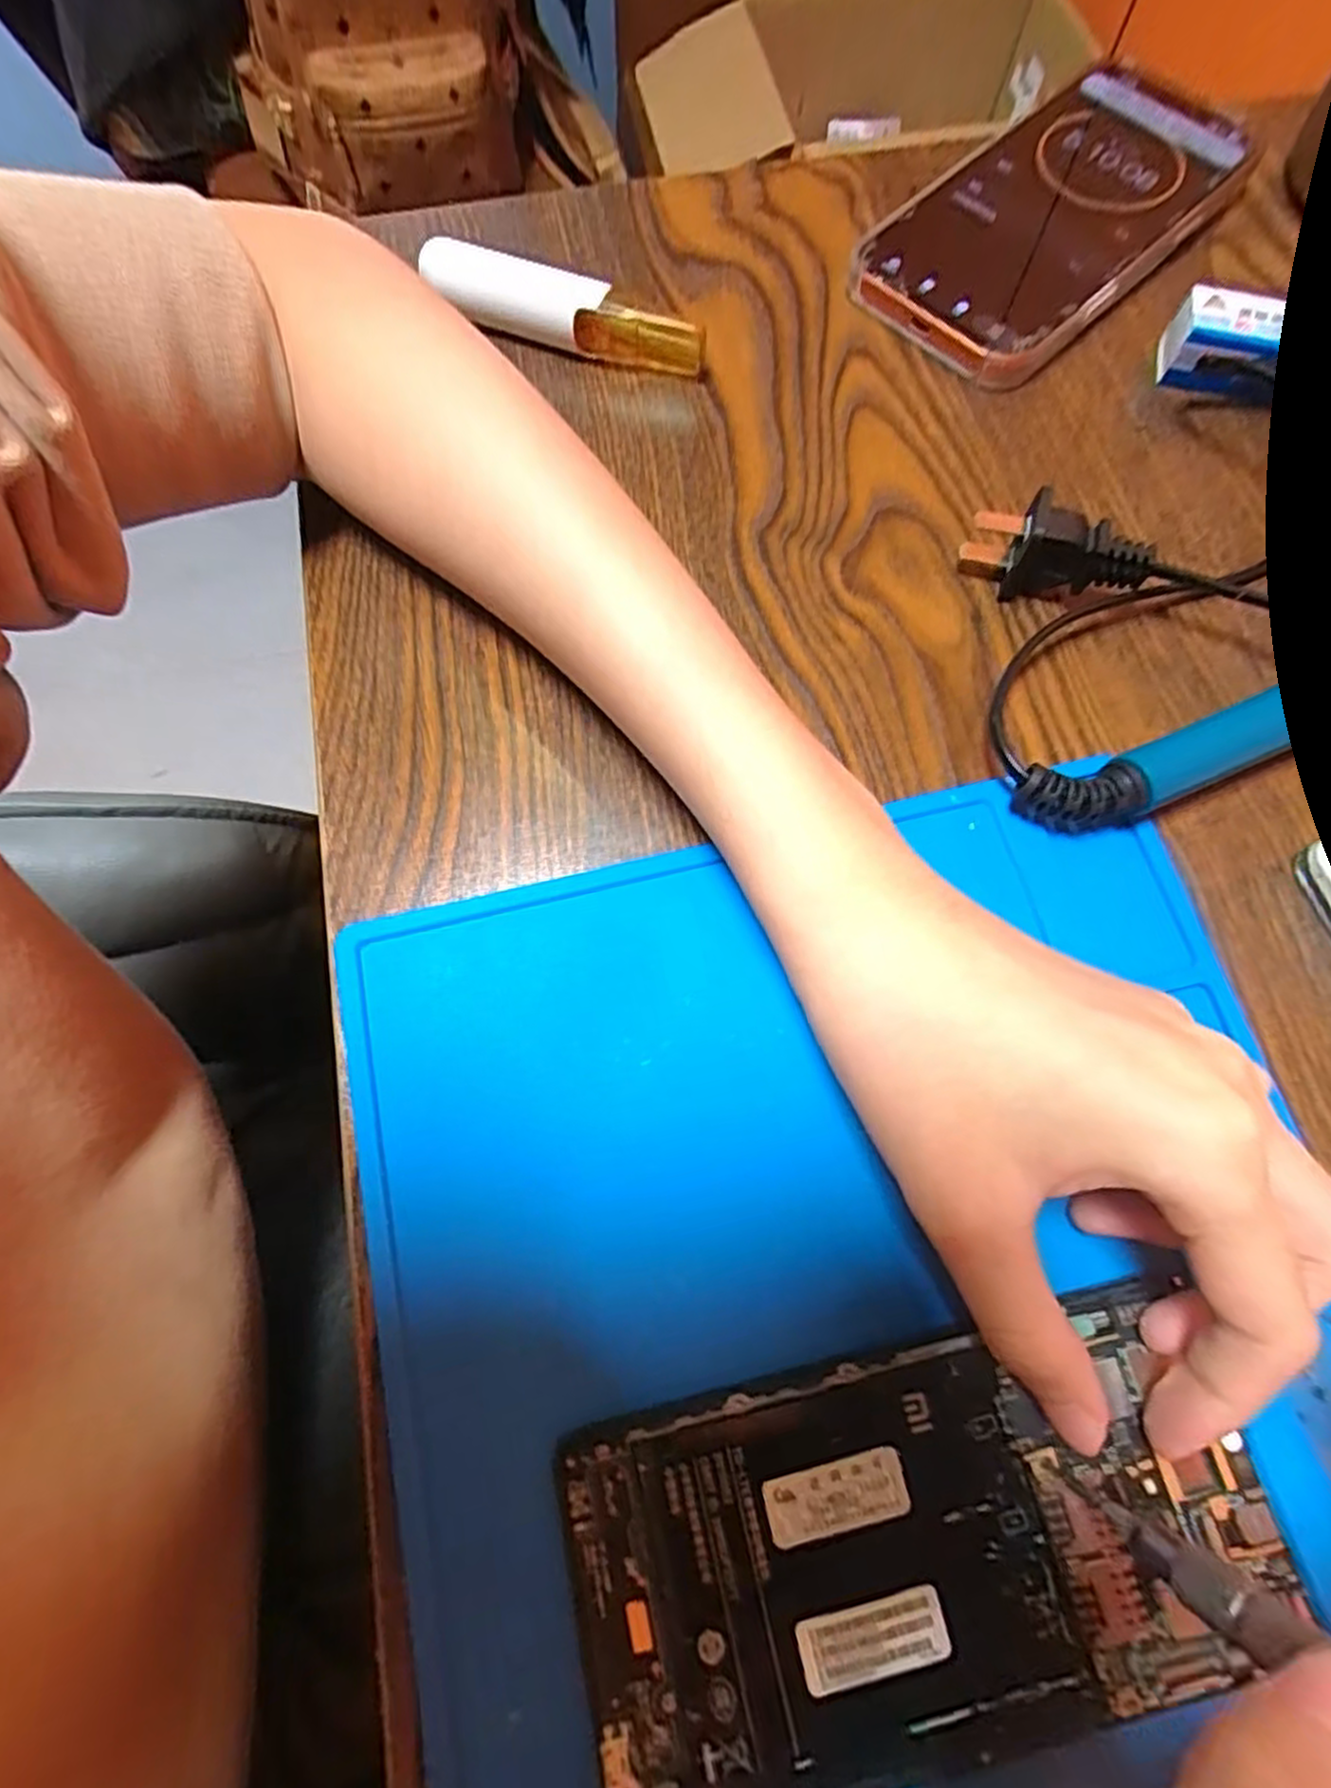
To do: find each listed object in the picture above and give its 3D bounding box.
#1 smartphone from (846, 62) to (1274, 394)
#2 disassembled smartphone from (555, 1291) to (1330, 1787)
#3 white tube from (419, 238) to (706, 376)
[{"bbox_3d":[0.148,-0.256,0.281,0.162,0.017,0.079,-42,77,-12],"label":"smartphone"},{"bbox_3d":[0.054,0.138,0.156,0.144,0.008,0.071,-12,73,-4],"label":"disassembled smartphone"},{"bbox_3d":[-0.034,-0.205,0.264,0.099,0.020,0.015,23,74,7],"label":"white tube"}]

